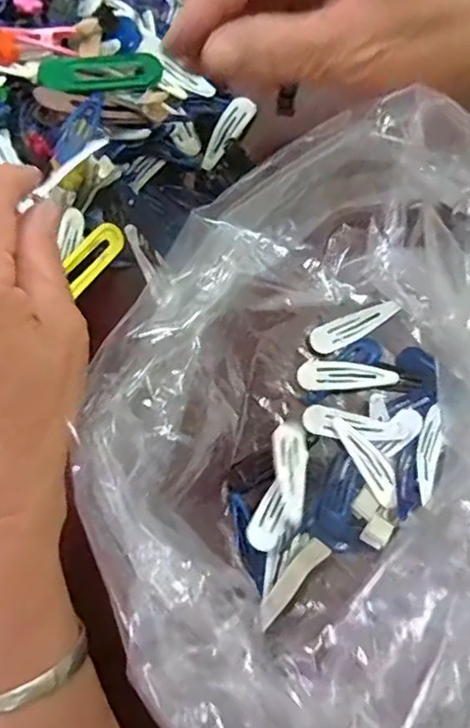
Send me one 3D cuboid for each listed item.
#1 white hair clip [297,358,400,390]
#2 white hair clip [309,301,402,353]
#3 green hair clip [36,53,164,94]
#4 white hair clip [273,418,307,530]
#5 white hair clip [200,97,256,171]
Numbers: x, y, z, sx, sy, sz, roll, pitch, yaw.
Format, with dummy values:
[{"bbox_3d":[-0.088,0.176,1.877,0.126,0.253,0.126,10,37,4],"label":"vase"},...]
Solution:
[{"bbox_3d":[0.053,0.005,0.269,0.046,0.004,0.014,2,77,2],"label":"white hair clip"},{"bbox_3d":[0.057,-0.018,0.274,0.044,0.005,0.013,-21,77,-4],"label":"white hair clip"},{"bbox_3d":[-0.064,-0.139,0.274,0.057,0.004,0.017,-9,100,-10],"label":"green hair clip"},{"bbox_3d":[0.025,0.048,0.255,0.015,0.006,0.046,-2,58,2],"label":"white hair clip"},{"bbox_3d":[-0.005,-0.118,0.294,0.014,0.004,0.040,38,99,11],"label":"white hair clip"}]

